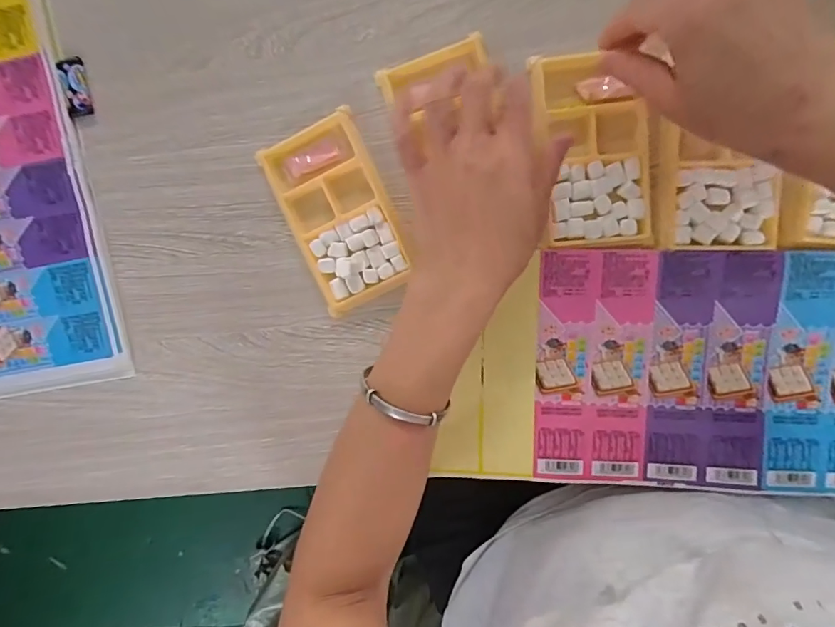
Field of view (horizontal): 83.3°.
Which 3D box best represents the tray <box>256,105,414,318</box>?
[{"bbox_3d":[-0.058,-0.075,0.351,0.077,0.015,0.136,-24,94,8],"label":"tray"}]

